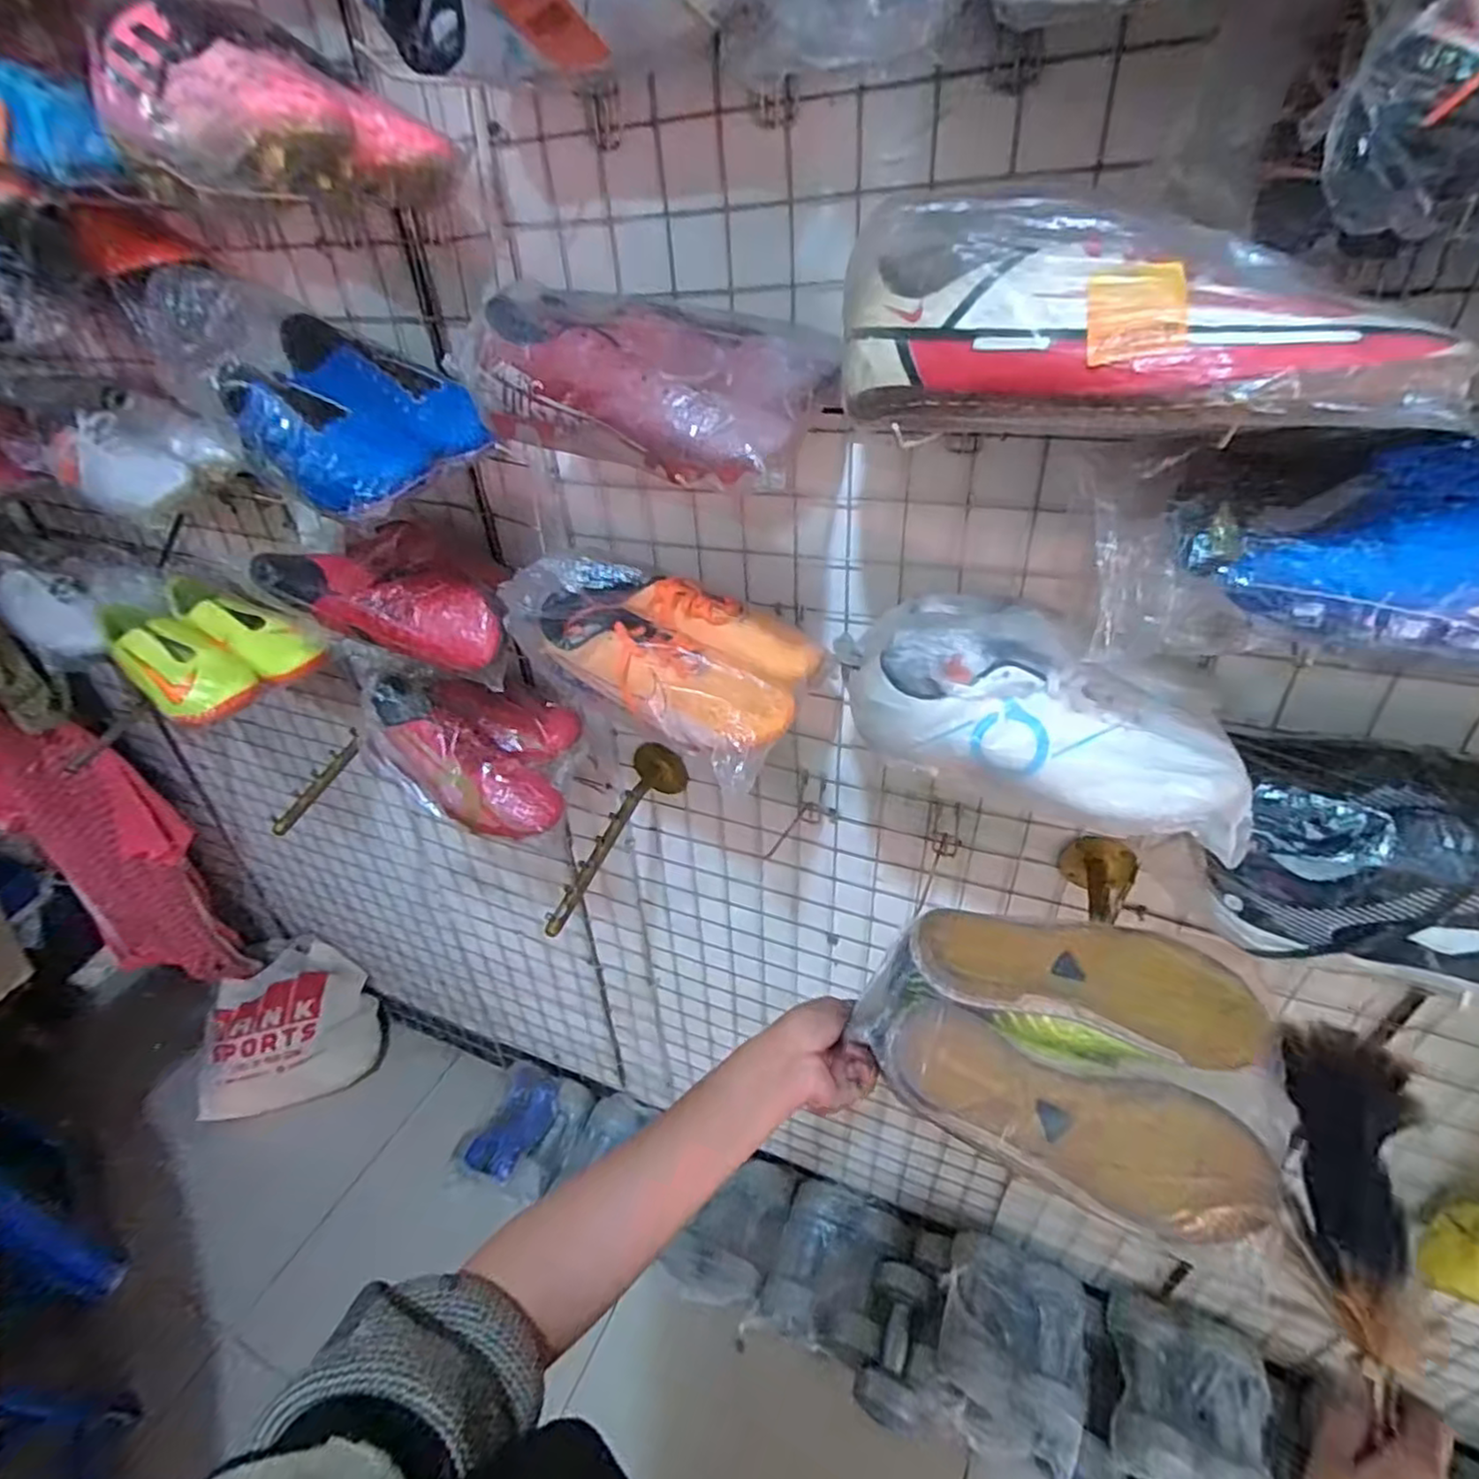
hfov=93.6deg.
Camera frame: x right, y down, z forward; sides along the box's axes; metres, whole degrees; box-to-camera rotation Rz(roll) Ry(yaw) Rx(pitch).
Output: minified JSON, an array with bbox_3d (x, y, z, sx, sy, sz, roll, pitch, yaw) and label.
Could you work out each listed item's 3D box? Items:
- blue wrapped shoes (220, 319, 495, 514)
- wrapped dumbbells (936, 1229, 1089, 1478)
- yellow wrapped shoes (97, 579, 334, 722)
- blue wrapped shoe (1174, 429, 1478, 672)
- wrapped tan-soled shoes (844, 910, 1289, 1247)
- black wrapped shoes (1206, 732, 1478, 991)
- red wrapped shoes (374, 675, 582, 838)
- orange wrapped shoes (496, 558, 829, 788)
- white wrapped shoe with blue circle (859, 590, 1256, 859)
[{"bbox_3d":[-0.332,-0.283,0.590,0.236,0.105,0.130,26,45,34],"label":"blue wrapped shoes"},{"bbox_3d":[0.417,0.945,1.074,0.200,0.151,0.225,11,38,19],"label":"wrapped dumbbells"},{"bbox_3d":[-0.672,-0.123,0.889,0.299,0.082,0.176,25,45,34],"label":"yellow wrapped shoes"},{"bbox_3d":[0.371,-0.088,0.338,0.280,0.089,0.089,10,38,17],"label":"blue wrapped shoe"},{"bbox_3d":[0.240,0.213,0.503,0.278,0.086,0.183,11,38,19],"label":"wrapped tan-soled shoes"},{"bbox_3d":[0.447,0.080,0.431,0.245,0.104,0.148,14,39,23],"label":"black wrapped shoes"},{"bbox_3d":[-0.302,0.011,0.775,0.235,0.105,0.115,12,38,20],"label":"red wrapped shoes"},{"bbox_3d":[-0.057,-0.091,0.605,0.265,0.101,0.160,23,43,32],"label":"orange wrapped shoes"},{"bbox_3d":[0.204,-0.025,0.475,0.257,0.095,0.120,16,40,24],"label":"white wrapped shoe with blue circle"}]

